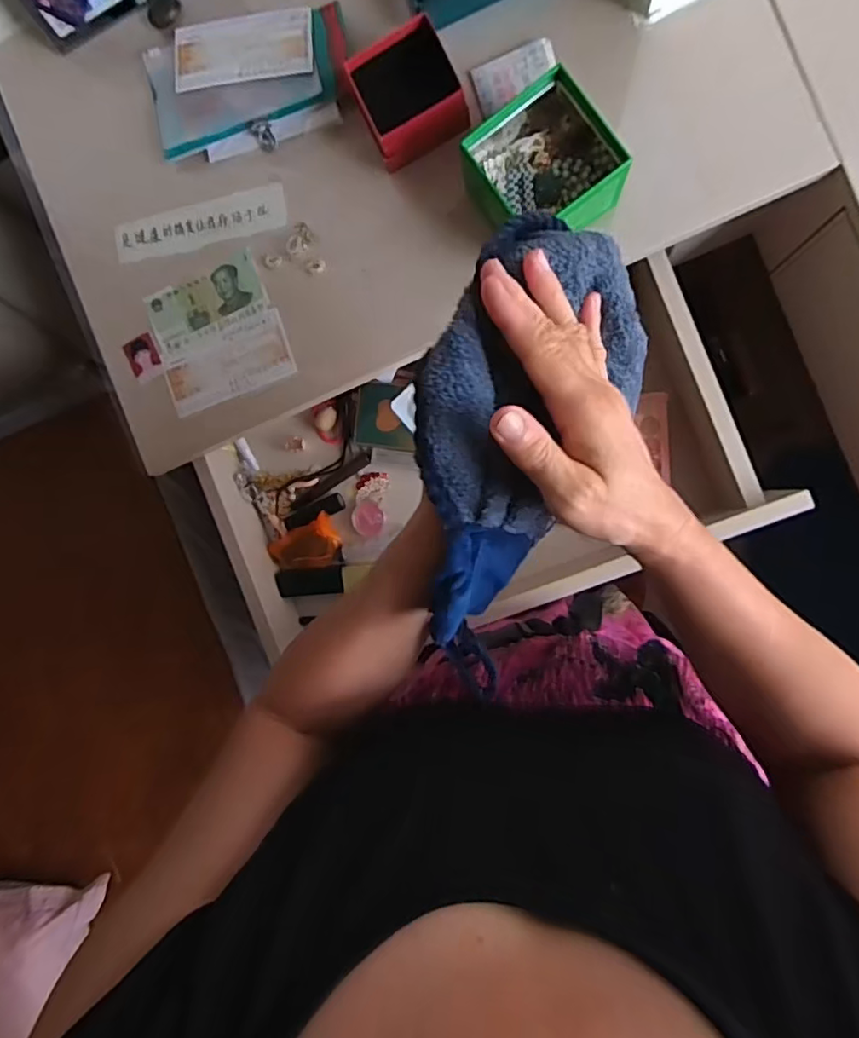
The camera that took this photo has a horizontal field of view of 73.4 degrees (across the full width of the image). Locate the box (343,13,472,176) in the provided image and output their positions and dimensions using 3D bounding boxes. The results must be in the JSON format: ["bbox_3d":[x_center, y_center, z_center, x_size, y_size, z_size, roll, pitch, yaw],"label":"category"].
[{"bbox_3d":[-0.020,-0.385,0.526,0.097,0.046,0.095,-21,89,9],"label":"box"}]

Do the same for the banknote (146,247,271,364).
[{"bbox_3d":[-0.230,-0.221,0.600,0.127,0.005,0.069,-22,89,9],"label":"banknote"}]

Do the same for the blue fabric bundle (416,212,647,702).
[{"bbox_3d":[0.049,-0.027,0.321,0.107,0.081,0.265,14,103,8],"label":"blue fabric bundle"}]

